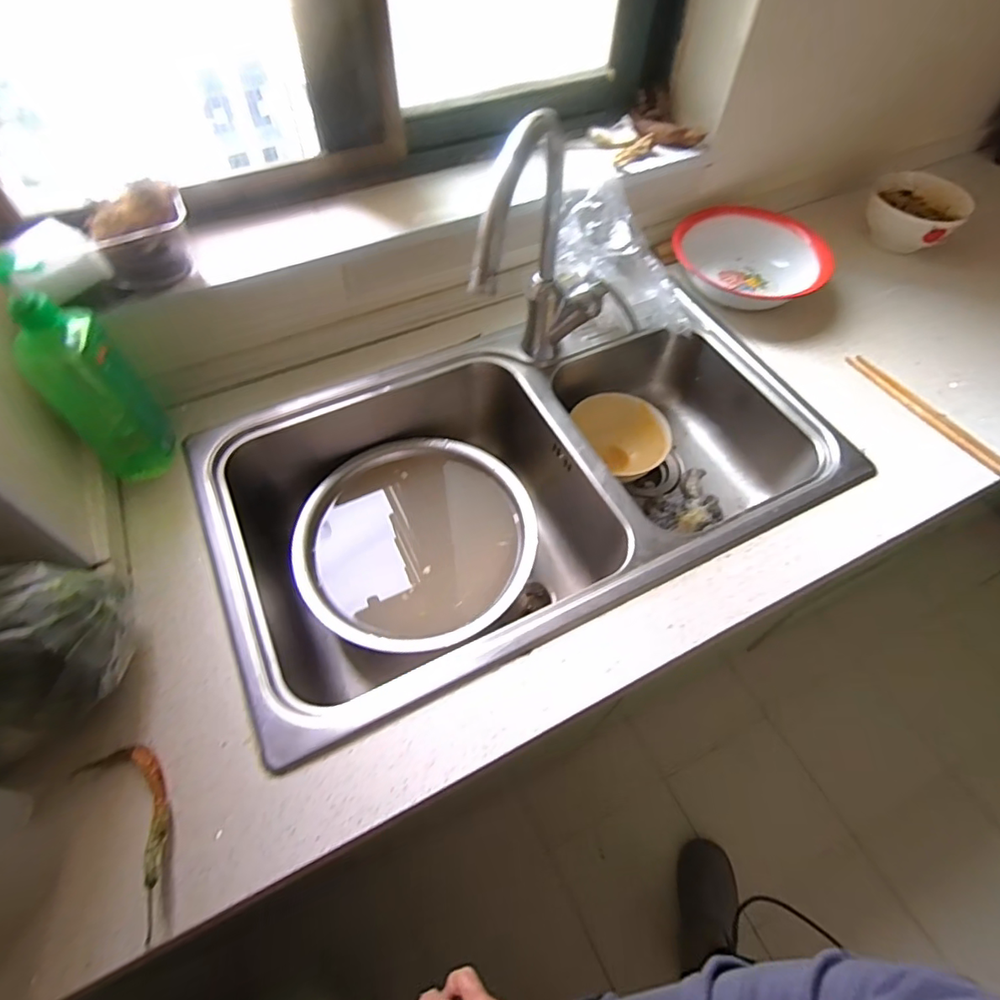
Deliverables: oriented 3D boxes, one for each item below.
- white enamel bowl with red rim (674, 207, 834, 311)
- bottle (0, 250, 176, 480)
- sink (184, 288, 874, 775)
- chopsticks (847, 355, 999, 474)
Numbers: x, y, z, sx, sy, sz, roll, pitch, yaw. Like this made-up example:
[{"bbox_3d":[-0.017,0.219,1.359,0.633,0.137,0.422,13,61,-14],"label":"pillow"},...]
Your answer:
[{"bbox_3d":[0.397,-0.387,0.903,0.229,0.086,0.205,13,58,9],"label":"white enamel bowl with red rim"},{"bbox_3d":[-0.451,-0.132,0.611,0.083,0.252,0.076,-21,59,-13],"label":"bottle"},{"bbox_3d":[0.025,-0.028,0.795,0.774,0.184,0.490,-23,60,-14],"label":"sink"},{"bbox_3d":[0.575,-0.121,0.753,0.026,0.010,0.237,-26,60,-16],"label":"chopsticks"}]

